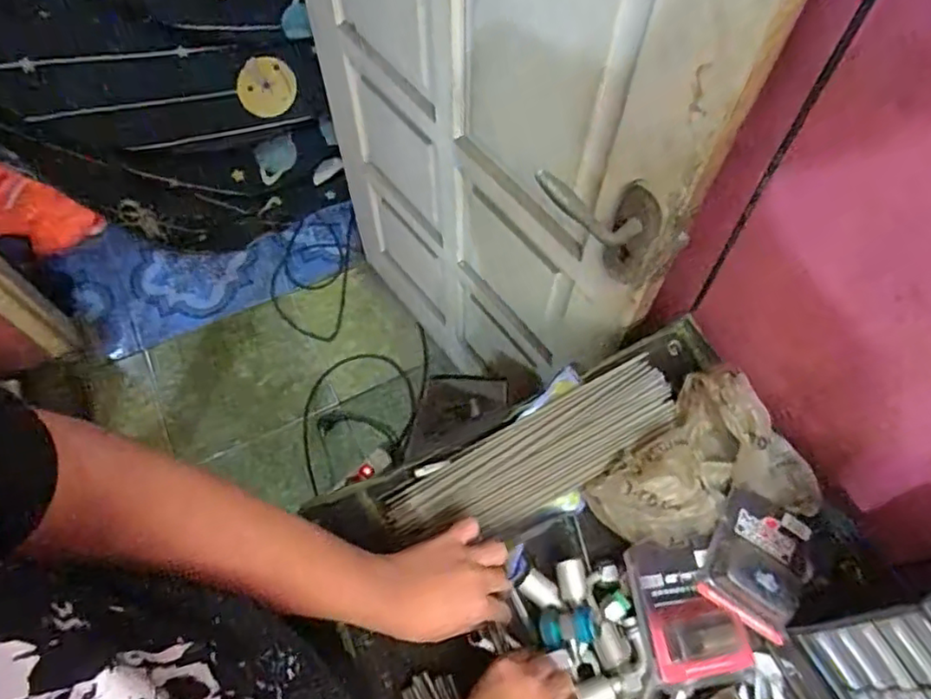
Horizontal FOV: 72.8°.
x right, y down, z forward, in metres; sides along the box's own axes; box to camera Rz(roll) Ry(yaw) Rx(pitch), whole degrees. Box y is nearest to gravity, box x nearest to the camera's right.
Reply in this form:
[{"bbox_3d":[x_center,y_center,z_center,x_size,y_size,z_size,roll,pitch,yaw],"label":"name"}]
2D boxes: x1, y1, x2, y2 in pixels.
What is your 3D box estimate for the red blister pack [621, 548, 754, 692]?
[{"bbox_3d":[0.217,0.254,0.612,0.097,0.030,0.127,-8,63,-4],"label":"red blister pack"}]

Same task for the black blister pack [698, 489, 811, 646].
[{"bbox_3d":[0.298,0.212,0.634,0.094,0.043,0.123,28,66,13],"label":"black blister pack"}]

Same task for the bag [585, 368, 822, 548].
[{"bbox_3d":[0.248,0.135,0.645,0.193,0.073,0.165,-37,69,-17],"label":"bag"}]

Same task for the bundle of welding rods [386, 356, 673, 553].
[{"bbox_3d":[0.081,0.117,0.690,0.341,0.022,0.090,-27,66,-13],"label":"bundle of welding rods"}]

